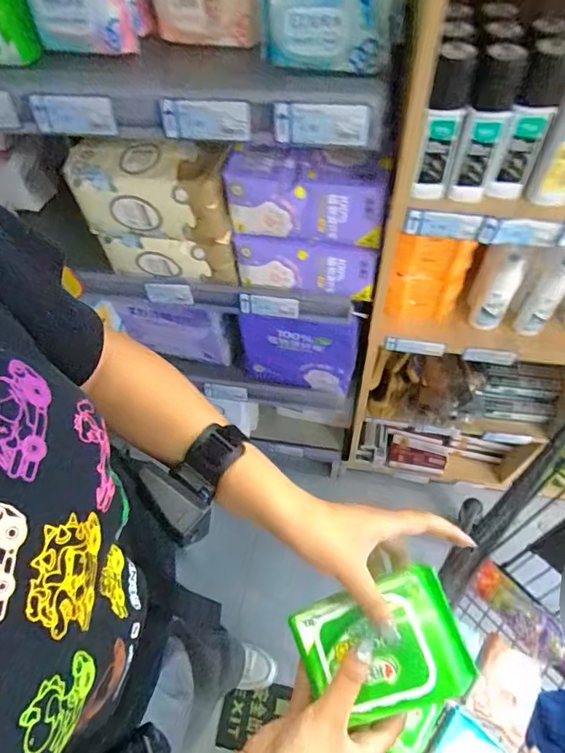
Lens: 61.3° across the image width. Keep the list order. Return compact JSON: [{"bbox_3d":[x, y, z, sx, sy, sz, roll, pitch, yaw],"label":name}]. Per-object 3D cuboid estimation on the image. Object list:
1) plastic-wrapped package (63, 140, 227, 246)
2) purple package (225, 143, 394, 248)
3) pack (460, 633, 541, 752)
[{"bbox_3d":[-0.176,-0.254,0.654,0.210,0.107,0.080,9,59,8],"label":"plastic-wrapped package"},{"bbox_3d":[0.031,-0.234,0.623,0.205,0.108,0.066,15,60,11],"label":"purple package"},{"bbox_3d":[0.344,0.483,0.743,0.101,0.045,0.129,37,47,11],"label":"pack"}]

